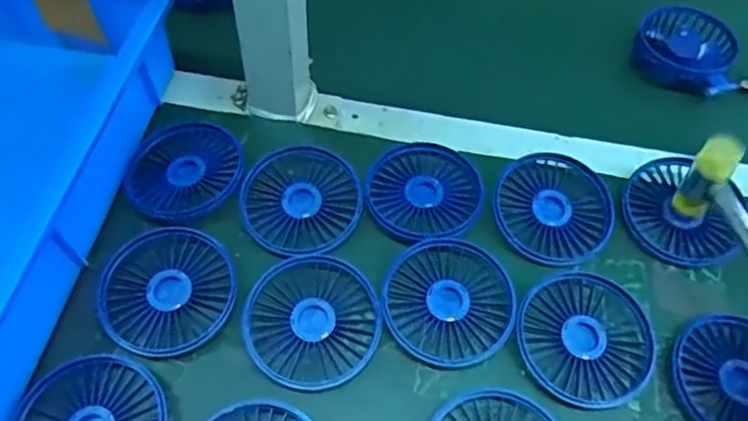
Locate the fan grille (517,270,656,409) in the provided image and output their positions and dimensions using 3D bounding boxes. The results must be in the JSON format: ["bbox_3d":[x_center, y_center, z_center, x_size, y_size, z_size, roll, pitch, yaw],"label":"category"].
[{"bbox_3d":[0.140,0.082,0.388,0.085,0.013,0.089,1,56,-2],"label":"fan grille"}]

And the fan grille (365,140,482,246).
[{"bbox_3d":[0.037,-0.017,0.445,0.083,0.009,0.089,-1,57,-3],"label":"fan grille"}]

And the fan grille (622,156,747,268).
[{"bbox_3d":[0.232,-0.004,0.441,0.083,0.018,0.093,18,58,9],"label":"fan grille"}]

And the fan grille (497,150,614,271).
[{"bbox_3d":[0.131,-0.004,0.435,0.083,0.012,0.090,-2,57,-4],"label":"fan grille"}]

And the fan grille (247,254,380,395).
[{"bbox_3d":[-0.040,0.069,0.385,0.084,0.011,0.088,1,56,-2],"label":"fan grille"}]

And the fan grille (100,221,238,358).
[{"bbox_3d":[-0.139,0.052,0.395,0.085,0.012,0.087,1,56,-2],"label":"fan grille"}]

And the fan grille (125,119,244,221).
[{"bbox_3d":[-0.144,-0.034,0.448,0.086,0.014,0.082,1,56,-2],"label":"fan grille"}]

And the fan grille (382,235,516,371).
[{"bbox_3d":[0.051,0.059,0.395,0.084,0.012,0.084,1,56,-2],"label":"fan grille"}]

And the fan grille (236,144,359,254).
[{"bbox_3d":[-0.053,-0.011,0.436,0.086,0.011,0.086,1,56,-2],"label":"fan grille"}]

